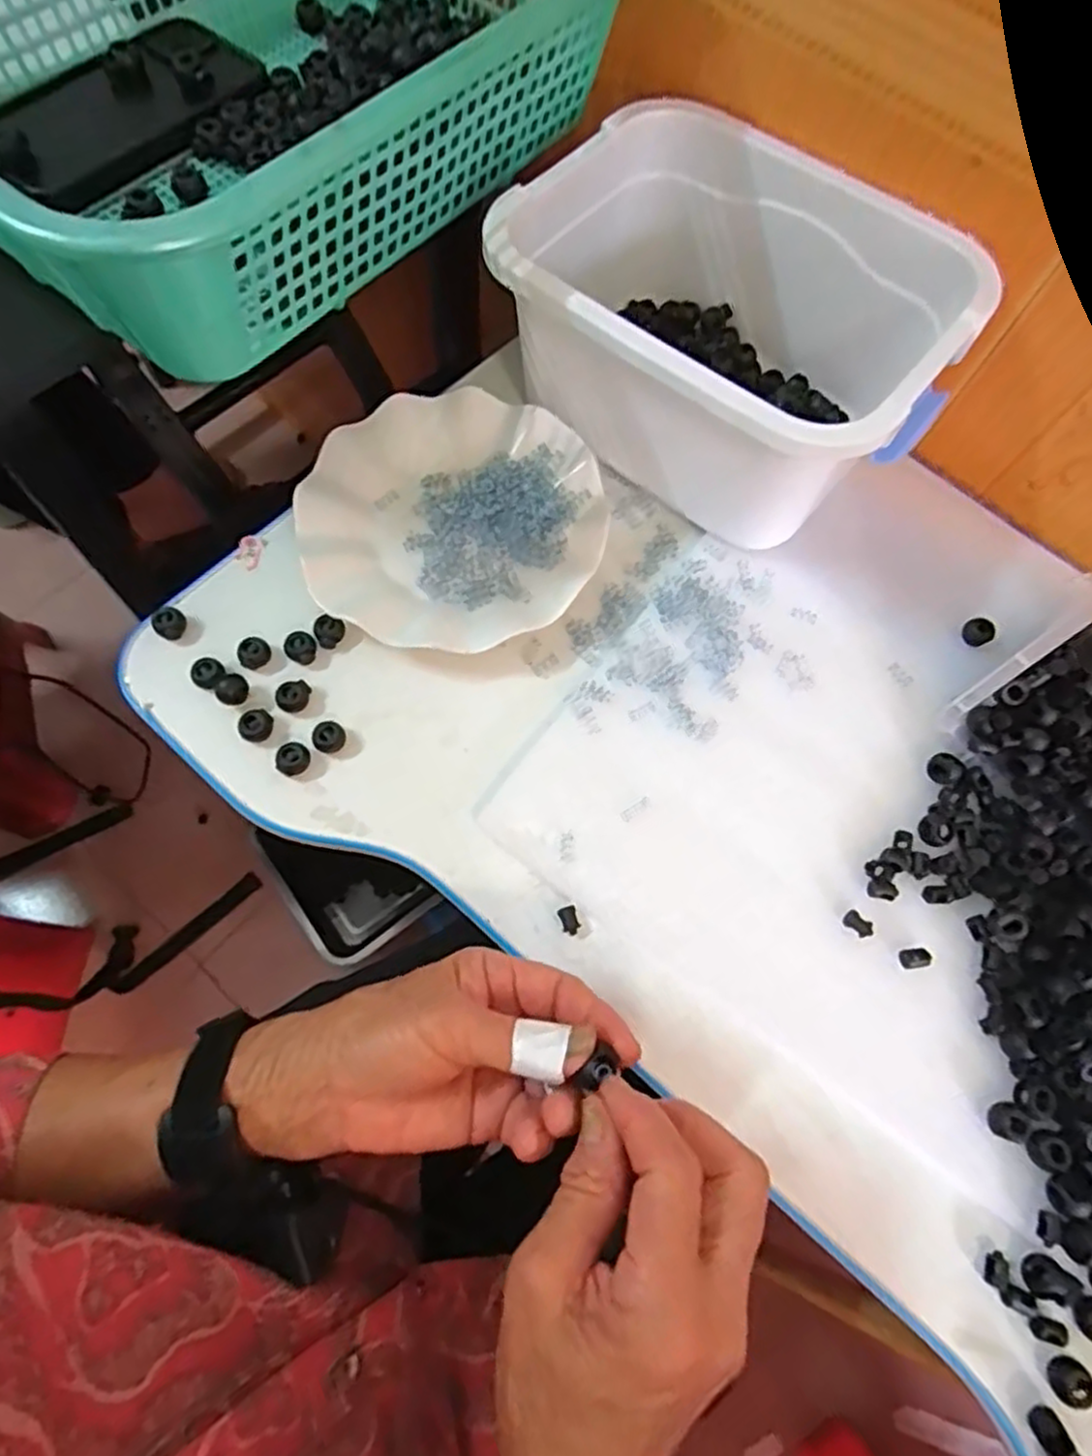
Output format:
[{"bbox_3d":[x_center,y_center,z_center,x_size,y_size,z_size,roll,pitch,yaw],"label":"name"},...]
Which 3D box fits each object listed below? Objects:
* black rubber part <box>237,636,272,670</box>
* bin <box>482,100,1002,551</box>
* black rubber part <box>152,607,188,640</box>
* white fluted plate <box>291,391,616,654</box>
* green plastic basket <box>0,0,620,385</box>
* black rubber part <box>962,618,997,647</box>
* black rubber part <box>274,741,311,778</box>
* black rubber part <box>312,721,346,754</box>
[{"bbox_3d":[-0.167,-0.043,0.410,0.018,0.013,0.012,-32,75,-15],"label":"black rubber part"},{"bbox_3d":[0.103,-0.239,0.450,0.250,0.132,0.185,35,73,9],"label":"bin"},{"bbox_3d":[-0.217,-0.061,0.413,0.017,0.010,0.016,-26,73,-14],"label":"black rubber part"},{"bbox_3d":[-0.058,-0.129,0.451,0.180,0.037,0.182,2,69,-4],"label":"white fluted plate"},{"bbox_3d":[-0.156,-0.364,0.376,0.302,0.101,0.387,39,71,10],"label":"green plastic basket"},{"bbox_3d":[0.268,-0.059,0.444,0.014,0.010,0.017,-40,77,-17],"label":"black rubber part"},{"bbox_3d":[-0.138,0.017,0.390,0.018,0.011,0.015,-32,75,-15],"label":"black rubber part"},{"bbox_3d":[-0.120,0.005,0.396,0.017,0.011,0.016,2,69,-4],"label":"black rubber part"}]

